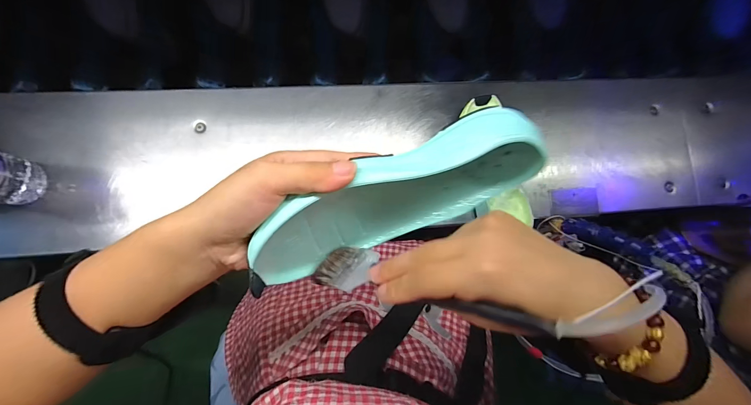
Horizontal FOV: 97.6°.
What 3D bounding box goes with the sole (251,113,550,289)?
[{"bbox_3d":[0.018,-0.005,0.248,0.216,0.086,0.042,-22,56,-8],"label":"sole"}]

